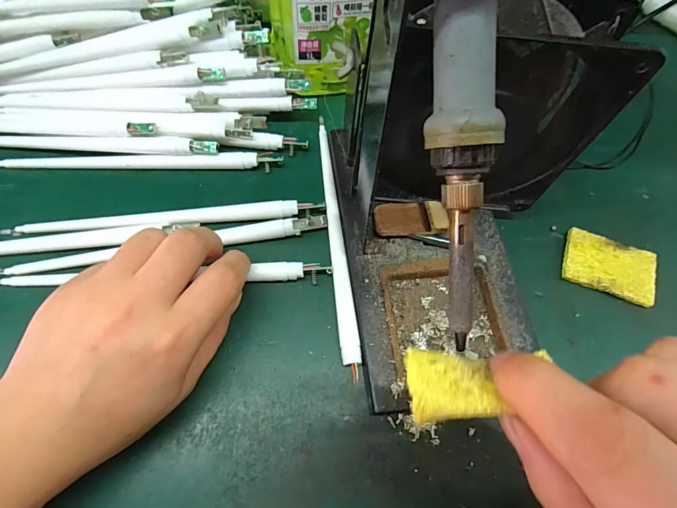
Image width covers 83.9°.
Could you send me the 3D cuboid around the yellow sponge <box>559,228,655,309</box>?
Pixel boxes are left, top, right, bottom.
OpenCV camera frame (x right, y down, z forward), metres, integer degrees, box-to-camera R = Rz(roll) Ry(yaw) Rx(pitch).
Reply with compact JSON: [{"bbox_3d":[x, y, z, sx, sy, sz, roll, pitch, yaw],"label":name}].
[{"bbox_3d":[0.178,0.009,0.249,0.055,0.009,0.038,21,65,6],"label":"yellow sponge"}]

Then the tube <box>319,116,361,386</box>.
[{"bbox_3d":[-0.003,-0.017,0.253,0.011,0.006,0.191,-5,65,-6],"label":"tube"}]

